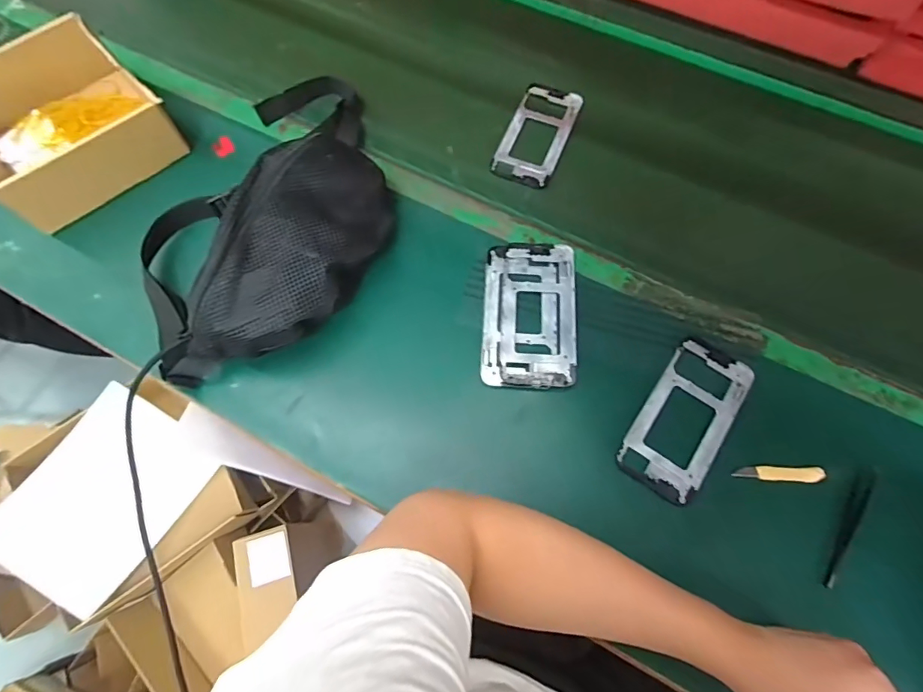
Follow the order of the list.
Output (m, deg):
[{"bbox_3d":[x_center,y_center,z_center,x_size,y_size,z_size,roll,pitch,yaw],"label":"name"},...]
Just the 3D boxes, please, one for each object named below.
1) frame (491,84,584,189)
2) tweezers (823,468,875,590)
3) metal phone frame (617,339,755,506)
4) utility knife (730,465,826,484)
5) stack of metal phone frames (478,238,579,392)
[{"bbox_3d":[0.097,-0.271,0.569,0.079,0.008,0.160,21,70,8],"label":"frame"},{"bbox_3d":[0.343,0.158,0.398,0.017,0.005,0.115,35,73,12],"label":"tweezers"},{"bbox_3d":[0.216,0.067,0.431,0.081,0.005,0.158,33,72,12],"label":"metal phone frame"},{"bbox_3d":[0.292,0.118,0.413,0.081,0.008,0.014,2,69,1],"label":"utility knife"},{"bbox_3d":[0.071,-0.035,0.466,0.095,0.009,0.160,4,69,1],"label":"stack of metal phone frames"}]

